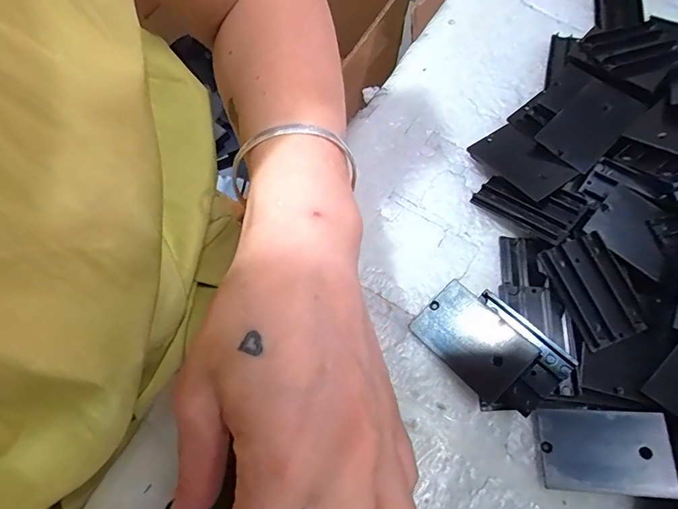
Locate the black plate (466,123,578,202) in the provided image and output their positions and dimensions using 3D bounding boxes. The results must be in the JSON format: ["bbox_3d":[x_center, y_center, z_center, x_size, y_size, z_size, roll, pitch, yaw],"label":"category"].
[{"bbox_3d":[0.109,-0.056,0.271,0.033,0.005,0.056,-38,59,-8],"label":"black plate"}]

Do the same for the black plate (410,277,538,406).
[{"bbox_3d":[0.067,0.043,0.230,0.036,0.005,0.055,-45,62,-1],"label":"black plate"}]

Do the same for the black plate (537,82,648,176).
[{"bbox_3d":[0.151,-0.079,0.271,0.062,0.006,0.036,-43,70,-9],"label":"black plate"}]

